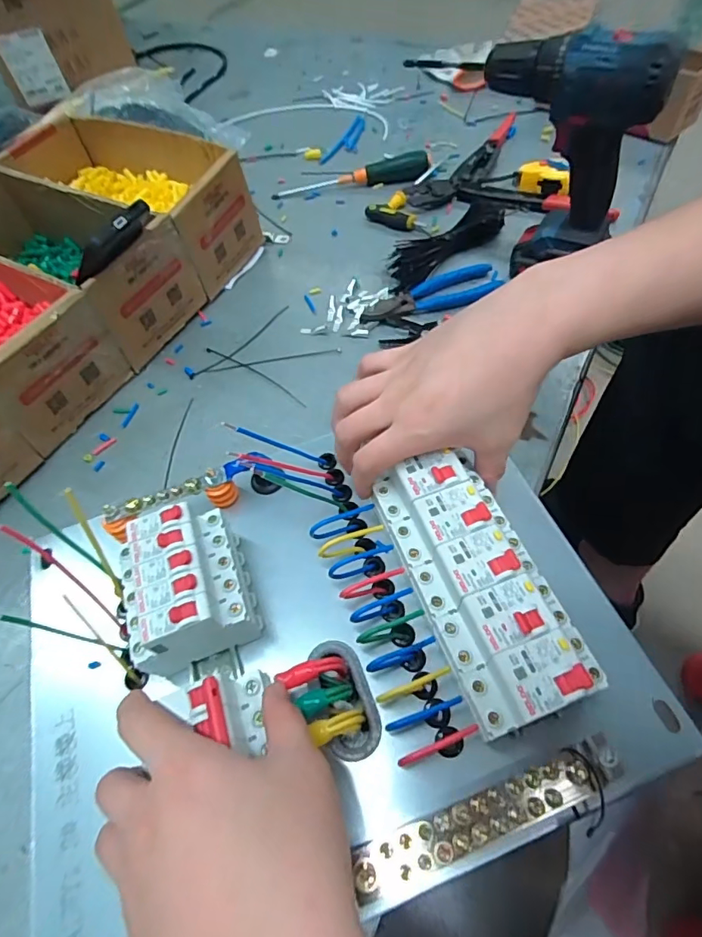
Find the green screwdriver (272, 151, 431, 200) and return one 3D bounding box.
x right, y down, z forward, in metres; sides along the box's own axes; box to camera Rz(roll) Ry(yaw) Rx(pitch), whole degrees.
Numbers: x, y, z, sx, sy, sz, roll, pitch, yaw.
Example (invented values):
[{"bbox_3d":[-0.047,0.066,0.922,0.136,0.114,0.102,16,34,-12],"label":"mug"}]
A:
[{"bbox_3d":[0.002,-0.419,0.715,0.226,0.031,0.026,-12,56,-2],"label":"green screwdriver"}]

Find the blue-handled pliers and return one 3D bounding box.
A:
[{"bbox_3d":[0.092,-0.197,0.560,0.152,0.014,0.045,-17,57,-5],"label":"blue-handled pliers"}]

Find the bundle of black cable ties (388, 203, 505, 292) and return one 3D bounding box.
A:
[{"bbox_3d":[0.119,-0.276,0.599,0.192,0.029,0.046,-38,61,-18],"label":"bundle of black cable ties"}]

